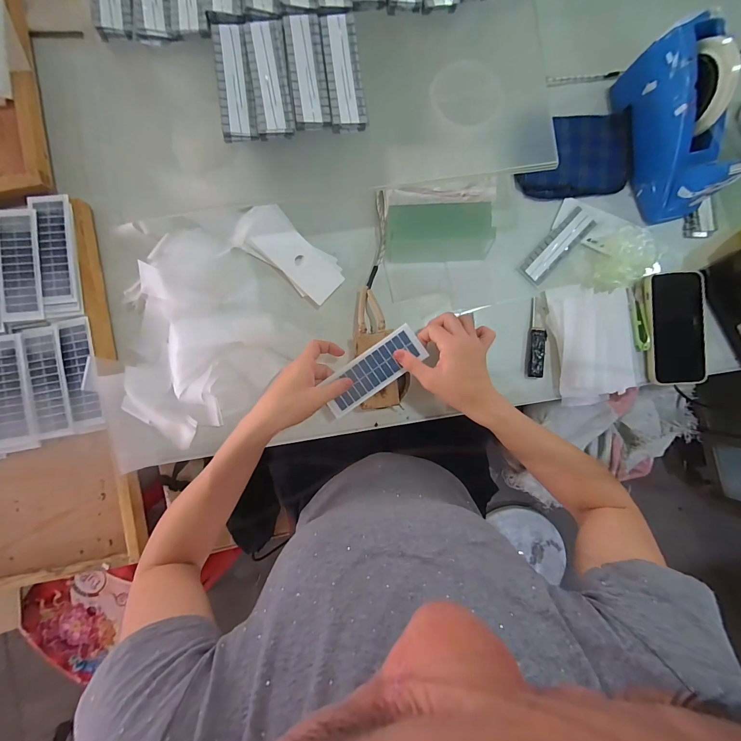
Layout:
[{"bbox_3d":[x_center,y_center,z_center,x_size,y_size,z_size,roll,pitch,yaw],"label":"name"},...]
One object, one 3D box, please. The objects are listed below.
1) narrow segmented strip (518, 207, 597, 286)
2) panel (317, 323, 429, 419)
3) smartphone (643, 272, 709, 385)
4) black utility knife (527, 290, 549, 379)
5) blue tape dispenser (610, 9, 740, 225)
[{"bbox_3d":[0.274,-0.183,0.485,0.038,0.005,0.130,43,89,-1],"label":"narrow segmented strip"},{"bbox_3d":[0.002,-0.001,0.431,0.143,0.004,0.050,-35,87,1],"label":"panel"},{"bbox_3d":[0.446,-0.062,0.479,0.086,0.010,0.162,-5,90,-1],"label":"smartphone"},{"bbox_3d":[0.246,-0.051,0.480,0.023,0.009,0.122,3,89,-1],"label":"black utility knife"},{"bbox_3d":[0.410,-0.320,0.441,0.067,0.129,0.220,-18,102,-2],"label":"blue tape dispenser"}]

